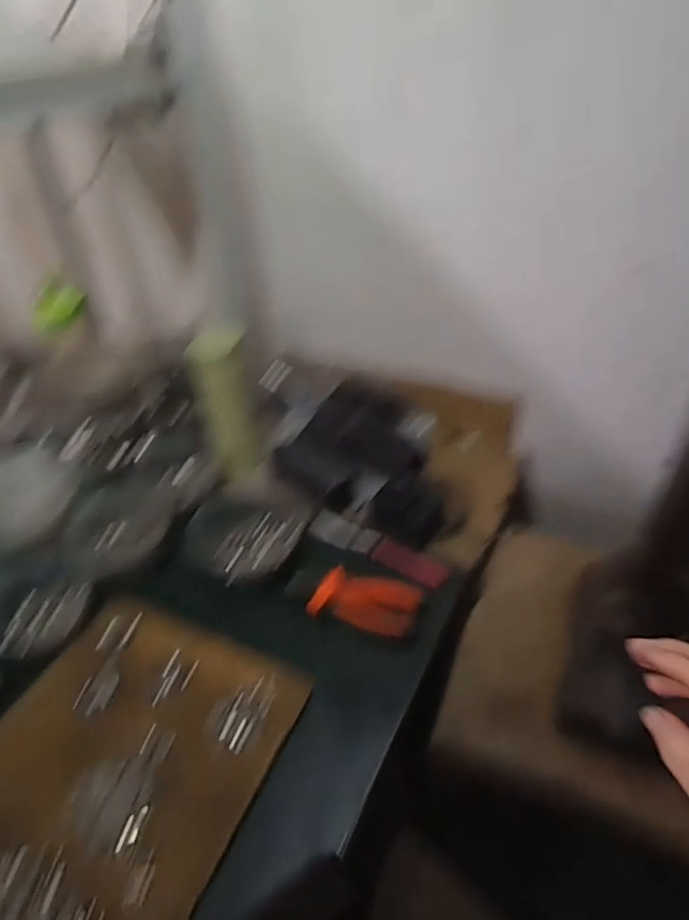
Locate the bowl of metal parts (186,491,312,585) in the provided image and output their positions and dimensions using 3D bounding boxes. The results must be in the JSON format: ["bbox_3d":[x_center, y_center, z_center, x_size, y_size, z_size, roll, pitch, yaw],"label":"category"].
[{"bbox_3d":[-0.118,0.085,0.689,0.121,0.032,0.141,20,41,29],"label":"bowl of metal parts"}]

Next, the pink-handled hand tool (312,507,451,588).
[{"bbox_3d":[0.040,0.107,0.679,0.180,0.023,0.032,18,40,27],"label":"pink-handled hand tool"}]

